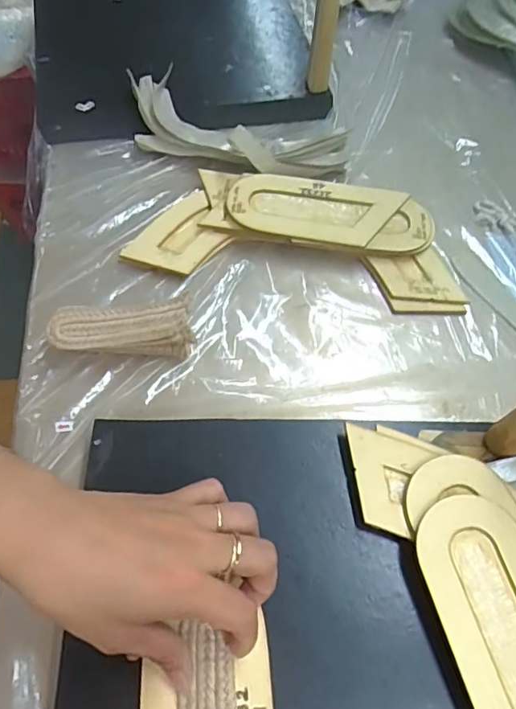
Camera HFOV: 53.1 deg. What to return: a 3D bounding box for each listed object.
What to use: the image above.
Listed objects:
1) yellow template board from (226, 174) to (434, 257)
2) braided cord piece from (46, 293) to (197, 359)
[{"bbox_3d":[0.065,-0.126,0.460,0.177,0.006,0.068,8,68,0],"label":"yellow template board"},{"bbox_3d":[-0.101,-0.017,0.391,0.100,0.036,0.032,-2,61,-5],"label":"braided cord piece"}]

